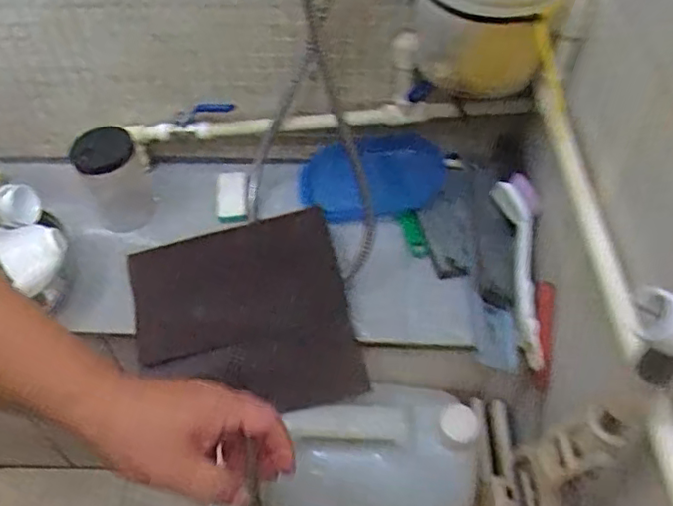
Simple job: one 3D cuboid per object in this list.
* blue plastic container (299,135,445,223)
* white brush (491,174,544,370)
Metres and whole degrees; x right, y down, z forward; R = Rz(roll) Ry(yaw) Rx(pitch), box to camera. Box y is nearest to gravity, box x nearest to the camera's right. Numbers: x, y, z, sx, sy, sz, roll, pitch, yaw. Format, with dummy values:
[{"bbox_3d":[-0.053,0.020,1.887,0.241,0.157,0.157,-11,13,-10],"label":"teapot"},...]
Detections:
[{"bbox_3d":[0.052,-0.107,0.845,0.210,0.080,0.113,-2,50,-2],"label":"blue plastic container"},{"bbox_3d":[0.226,0.020,0.736,0.052,0.045,0.237,1,68,1],"label":"white brush"}]

